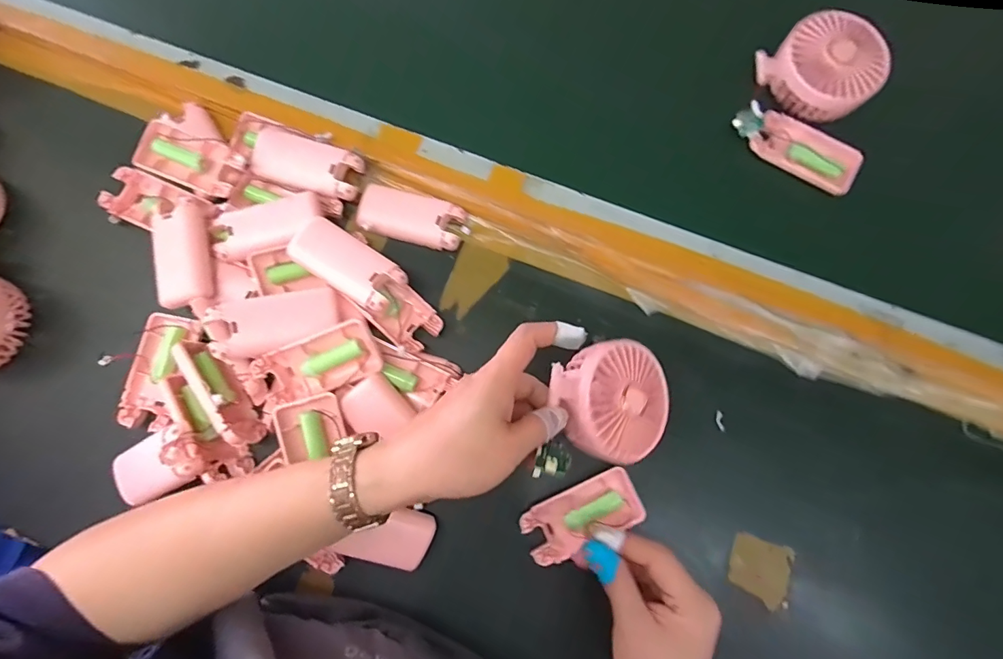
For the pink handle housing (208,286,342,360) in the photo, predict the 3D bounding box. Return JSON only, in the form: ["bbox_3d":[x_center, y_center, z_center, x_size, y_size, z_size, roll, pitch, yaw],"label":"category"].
[{"bbox_3d":[-0.178,-0.008,0.354,0.094,0.016,0.044,-21,80,-23],"label":"pink handle housing"}]

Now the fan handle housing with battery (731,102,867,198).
[{"bbox_3d":[0.272,-0.172,0.412,0.118,0.026,0.046,30,81,5],"label":"fan handle housing with battery"}]

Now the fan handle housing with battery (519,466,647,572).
[{"bbox_3d":[0.065,0.149,0.359,0.095,0.023,0.045,-27,81,-3],"label":"fan handle housing with battery"}]

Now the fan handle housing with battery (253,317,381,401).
[{"bbox_3d":[-0.144,0.026,0.354,0.094,0.017,0.046,-18,108,2],"label":"fan handle housing with battery"}]

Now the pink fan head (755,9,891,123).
[{"bbox_3d":[0.293,-0.239,0.412,0.084,0.039,0.097,-44,83,-7],"label":"pink fan head"}]

